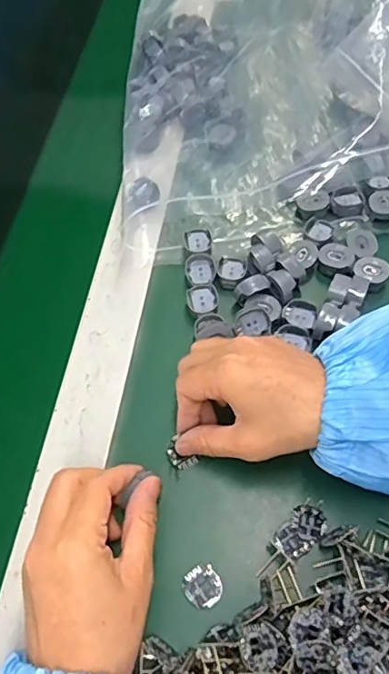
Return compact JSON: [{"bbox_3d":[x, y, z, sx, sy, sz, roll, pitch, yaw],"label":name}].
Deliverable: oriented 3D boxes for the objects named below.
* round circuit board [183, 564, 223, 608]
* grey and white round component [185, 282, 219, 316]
[{"bbox_3d":[0.006,0.160,0.346,0.023,0.009,0.023,-1,61,2],"label":"round circuit board"},{"bbox_3d":[0.007,-0.031,0.441,0.025,0.010,0.025,-1,61,2],"label":"grey and white round component"}]

